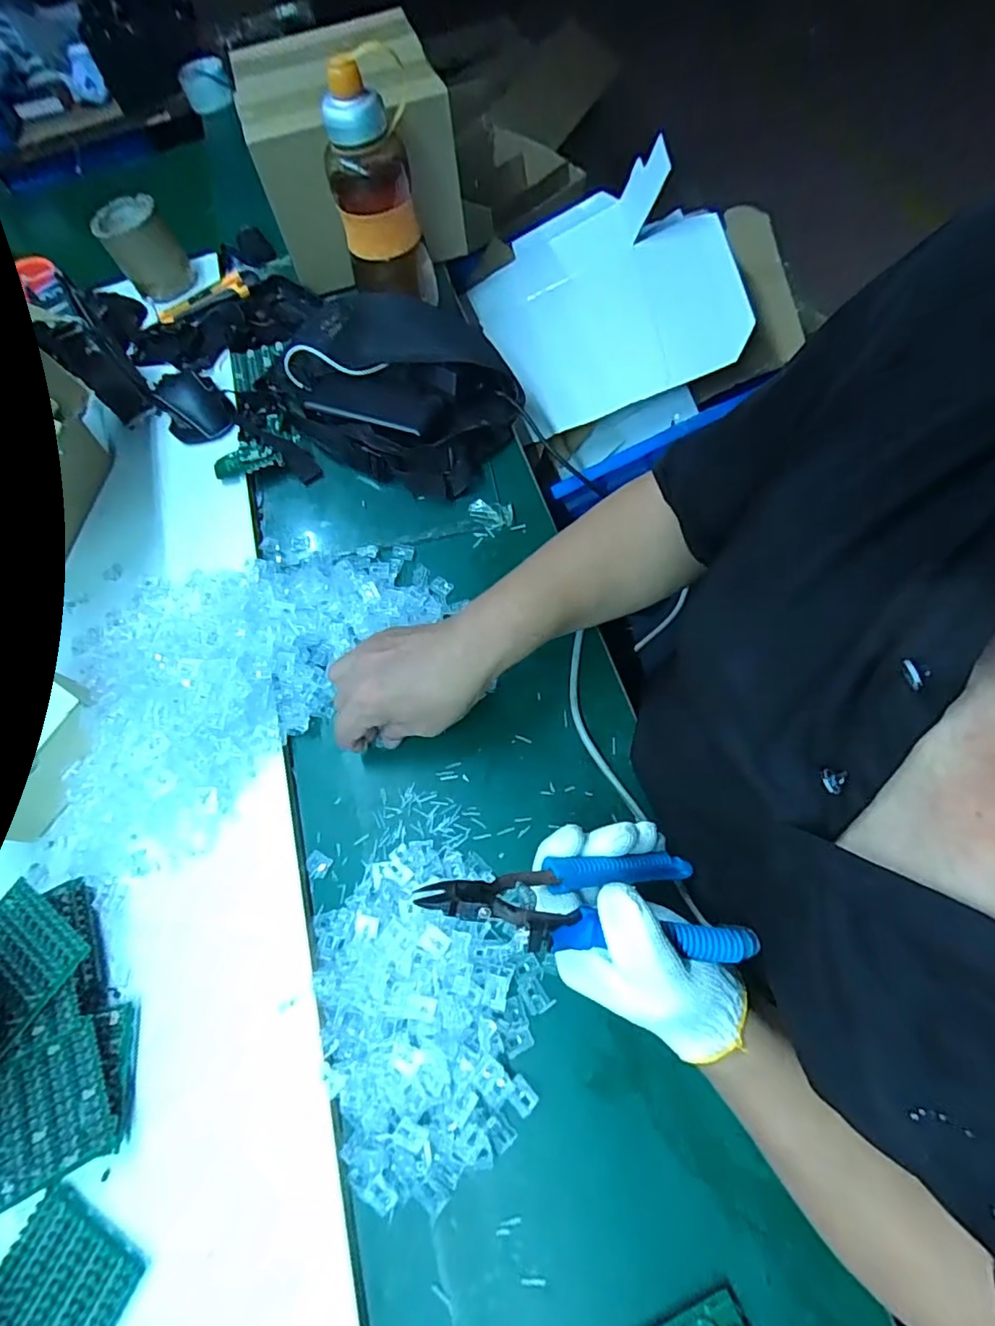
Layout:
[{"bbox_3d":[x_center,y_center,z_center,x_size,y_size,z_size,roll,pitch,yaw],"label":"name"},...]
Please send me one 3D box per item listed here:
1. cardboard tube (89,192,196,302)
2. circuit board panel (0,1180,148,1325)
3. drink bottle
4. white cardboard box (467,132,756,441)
[{"bbox_3d":[-0.458,-0.541,0.727,0.081,0.085,0.085,-41,67,-12],"label":"cardboard tube"},{"bbox_3d":[-0.277,0.395,0.353,0.093,0.005,0.082,17,64,21],"label":"circuit board panel"},{"bbox_3d":[-0.127,-0.496,0.586,0.086,0.202,0.075,-18,64,-1],"label":"drink bottle"},{"bbox_3d":[0.151,-0.494,0.789,0.324,0.066,0.271,-20,100,20],"label":"white cardboard box"}]

